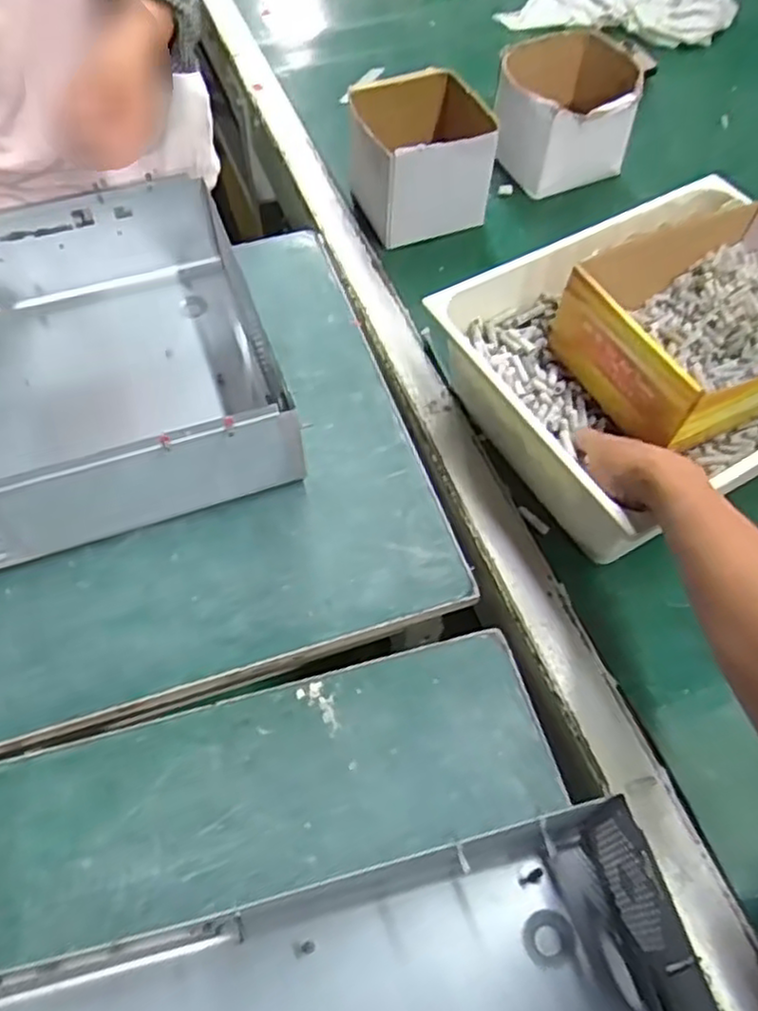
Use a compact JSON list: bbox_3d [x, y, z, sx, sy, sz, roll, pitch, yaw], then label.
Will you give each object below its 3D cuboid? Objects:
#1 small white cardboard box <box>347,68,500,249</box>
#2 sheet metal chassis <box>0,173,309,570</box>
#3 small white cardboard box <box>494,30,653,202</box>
[{"bbox_3d":[0.047,-0.417,0.853,0.146,0.114,0.155,-14,59,-10],"label":"small white cardboard box"},{"bbox_3d":[-0.310,-0.122,0.661,0.406,0.113,0.348,-14,59,-10],"label":"sheet metal chassis"},{"bbox_3d":[0.222,-0.489,0.903,0.136,0.108,0.152,-21,60,-13],"label":"small white cardboard box"}]

